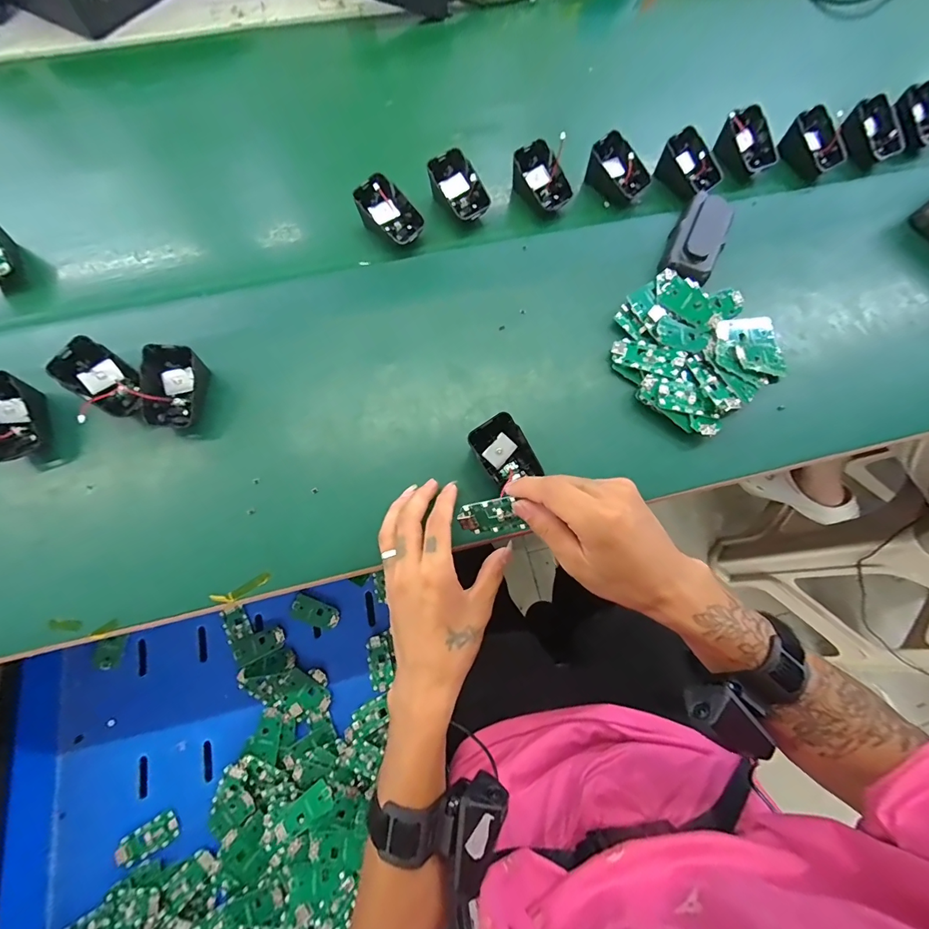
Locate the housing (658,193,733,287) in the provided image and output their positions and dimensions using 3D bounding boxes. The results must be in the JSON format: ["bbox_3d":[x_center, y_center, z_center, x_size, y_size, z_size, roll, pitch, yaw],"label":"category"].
[{"bbox_3d":[0.242,-0.234,0.432,0.053,0.023,0.102,30,75,8],"label":"housing"}]

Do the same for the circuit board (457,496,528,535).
[{"bbox_3d":[0.020,0.042,0.326,0.046,0.032,0.006,-11,32,20],"label":"circuit board"}]

